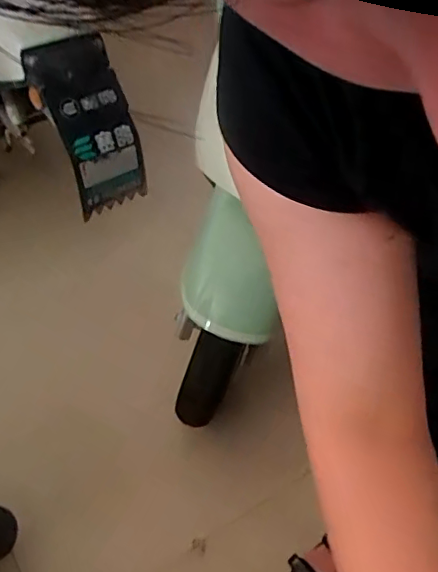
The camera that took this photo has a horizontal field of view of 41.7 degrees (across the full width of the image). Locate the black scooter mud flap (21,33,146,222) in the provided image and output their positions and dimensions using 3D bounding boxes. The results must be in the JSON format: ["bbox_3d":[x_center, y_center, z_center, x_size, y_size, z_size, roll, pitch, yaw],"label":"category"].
[{"bbox_3d":[-0.332,-0.418,1.495,0.231,0.436,0.120,-21,10,-21],"label":"black scooter mud flap"}]

